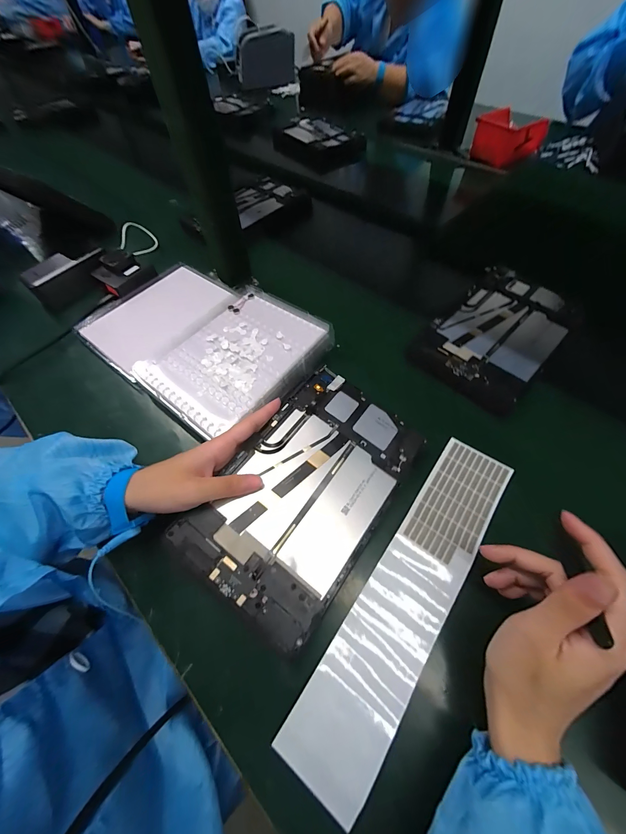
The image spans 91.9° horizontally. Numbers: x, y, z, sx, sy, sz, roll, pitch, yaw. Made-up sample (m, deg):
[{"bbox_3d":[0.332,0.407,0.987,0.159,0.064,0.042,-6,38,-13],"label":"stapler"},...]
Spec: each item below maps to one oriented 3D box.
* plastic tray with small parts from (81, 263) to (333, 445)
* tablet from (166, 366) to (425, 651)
[{"bbox_3d":[-0.157,-0.120,0.424,0.317,0.017,0.208,33,66,20],"label":"plastic tray with small parts"},{"bbox_3d":[-0.005,0.064,0.299,0.144,0.007,0.233,36,66,12],"label":"tablet"}]

